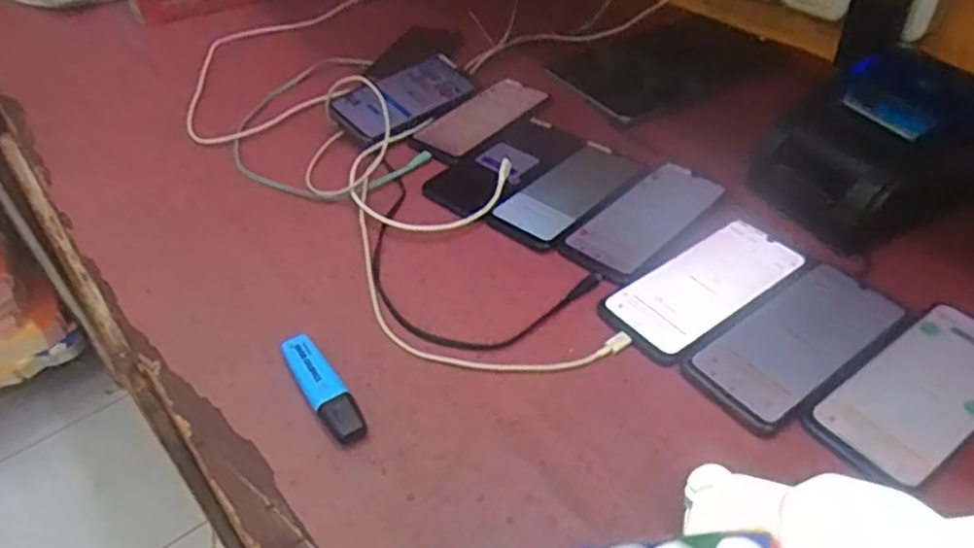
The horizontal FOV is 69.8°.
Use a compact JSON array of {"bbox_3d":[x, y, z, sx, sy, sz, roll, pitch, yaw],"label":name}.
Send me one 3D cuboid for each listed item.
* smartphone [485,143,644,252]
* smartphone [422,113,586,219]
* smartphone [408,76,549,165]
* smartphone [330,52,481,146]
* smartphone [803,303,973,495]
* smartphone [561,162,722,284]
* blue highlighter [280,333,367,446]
[{"bbox_3d":[0.075,-0.077,0.655,0.073,0.004,0.150,33,57,31],"label":"smartphone"},{"bbox_3d":[0.017,-0.114,0.695,0.165,0.011,0.078,-37,53,-27],"label":"smartphone"},{"bbox_3d":[-0.004,-0.172,0.766,0.079,0.011,0.162,27,54,28],"label":"smartphone"},{"bbox_3d":[-0.085,-0.196,0.775,0.076,0.017,0.171,42,56,14],"label":"smartphone"},{"bbox_3d":[0.300,0.079,0.475,0.168,0.006,0.078,-30,50,-22],"label":"smartphone"},{"bbox_3d":[0.143,-0.051,0.628,0.074,0.005,0.166,33,57,32],"label":"smartphone"},{"bbox_3d":[-0.117,0.082,0.500,0.026,0.018,0.099,-29,50,-21],"label":"blue highlighter"}]

